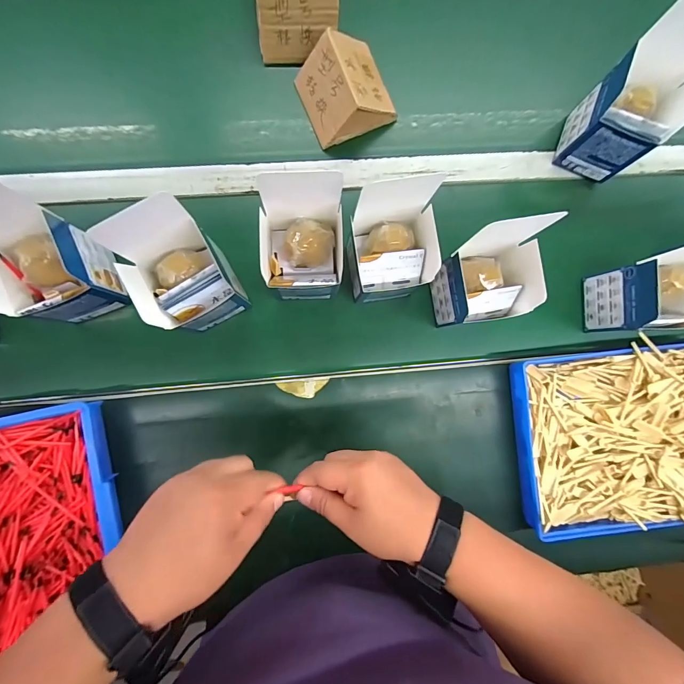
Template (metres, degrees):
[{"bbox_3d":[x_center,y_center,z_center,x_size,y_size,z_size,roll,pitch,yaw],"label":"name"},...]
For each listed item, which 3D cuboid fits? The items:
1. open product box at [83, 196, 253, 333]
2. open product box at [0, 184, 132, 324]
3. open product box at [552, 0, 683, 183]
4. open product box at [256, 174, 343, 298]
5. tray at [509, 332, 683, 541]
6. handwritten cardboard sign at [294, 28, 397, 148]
[{"bbox_3d":[-0.175,-0.077,0.412,0.099,0.159,0.109,-28,92,-3],"label":"open product box"},{"bbox_3d":[-0.329,-0.083,0.387,0.113,0.139,0.107,-18,91,-4],"label":"open product box"},{"bbox_3d":[0.355,-0.288,0.441,0.085,0.181,0.098,20,89,-4],"label":"open product box"},{"bbox_3d":[-0.042,-0.110,0.423,0.094,0.158,0.105,-1,90,-4],"label":"open product box"},{"bbox_3d":[0.397,0.126,0.488,0.313,0.059,0.230,-7,90,-4],"label":"tray"},{"bbox_3d":[0.007,-0.329,0.472,0.106,0.069,0.103,-23,92,-4],"label":"handwritten cardboard sign"}]

